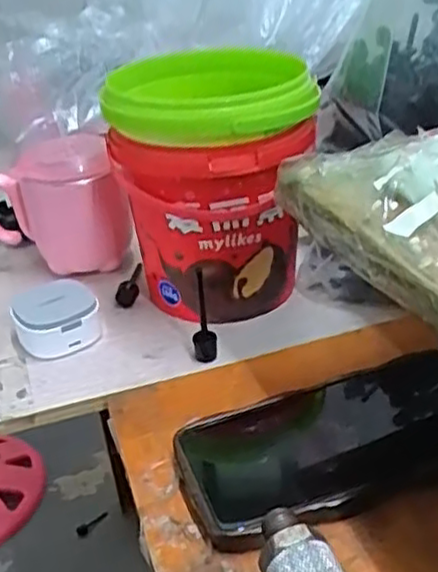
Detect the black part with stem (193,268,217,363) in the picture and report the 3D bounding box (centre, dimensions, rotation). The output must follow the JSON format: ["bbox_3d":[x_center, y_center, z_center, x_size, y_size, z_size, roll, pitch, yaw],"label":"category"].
[{"bbox_3d":[-0.011,0.016,0.437,0.014,0.063,0.019,-7,31,-3],"label":"black part with stem"}]

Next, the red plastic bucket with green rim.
[{"bbox_3d":[-0.006,-0.066,0.481,0.121,0.154,0.125,-4,31,2],"label":"red plastic bucket with green rim"}]

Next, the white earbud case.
[{"bbox_3d":[-0.108,0.023,0.472,0.054,0.031,0.045,-15,32,-17],"label":"white earbud case"}]

